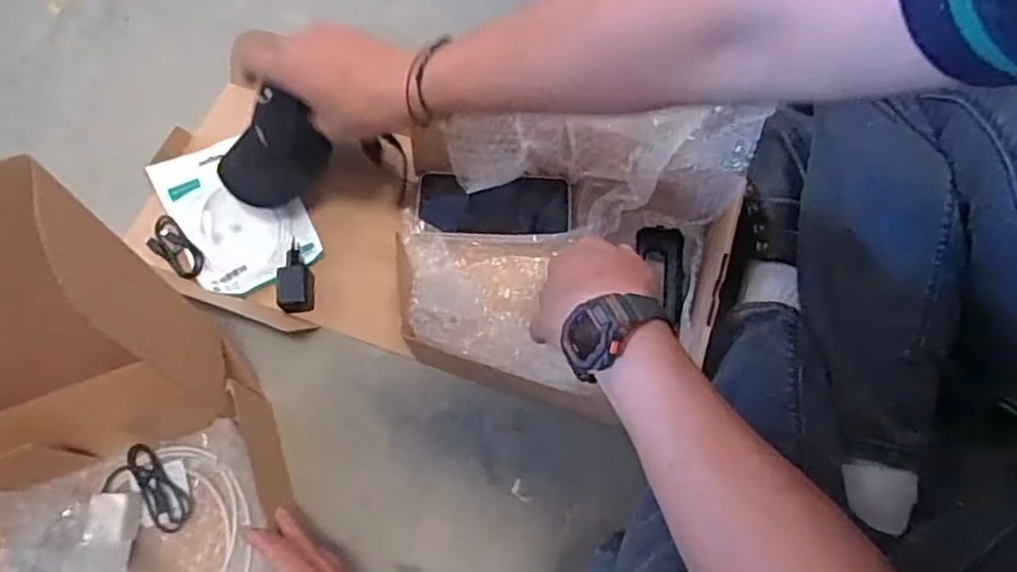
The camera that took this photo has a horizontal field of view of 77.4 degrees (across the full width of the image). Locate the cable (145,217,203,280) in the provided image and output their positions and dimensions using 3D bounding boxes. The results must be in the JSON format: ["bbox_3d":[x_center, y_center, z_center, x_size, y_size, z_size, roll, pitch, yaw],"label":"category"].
[{"bbox_3d":[-0.357,-0.039,0.680,0.036,0.006,0.081,-41,74,-17],"label":"cable"}]

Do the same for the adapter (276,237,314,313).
[{"bbox_3d":[-0.222,-0.014,0.662,0.031,0.030,0.079,-5,67,-4],"label":"adapter"}]

